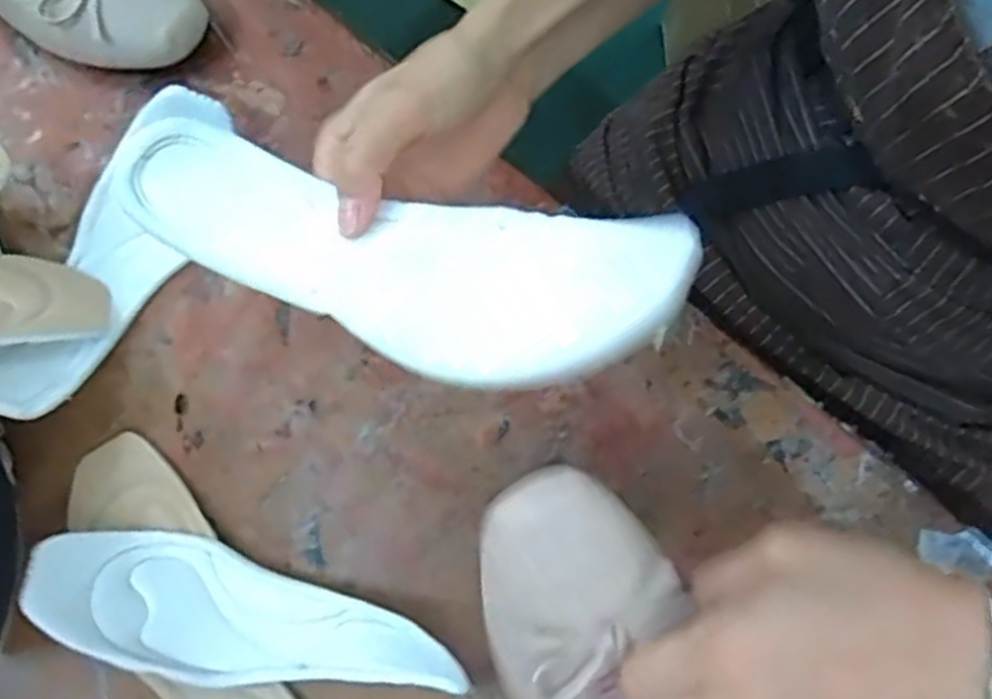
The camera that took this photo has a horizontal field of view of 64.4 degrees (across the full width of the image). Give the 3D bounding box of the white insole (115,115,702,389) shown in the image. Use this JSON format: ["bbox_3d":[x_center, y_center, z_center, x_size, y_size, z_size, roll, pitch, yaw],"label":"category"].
[{"bbox_3d":[-0.042,-0.037,0.297,0.218,0.036,0.074,17,79,15],"label":"white insole"}]

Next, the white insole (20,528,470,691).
[{"bbox_3d":[-0.126,0.147,0.407,0.208,0.068,0.065,20,80,5],"label":"white insole"}]

